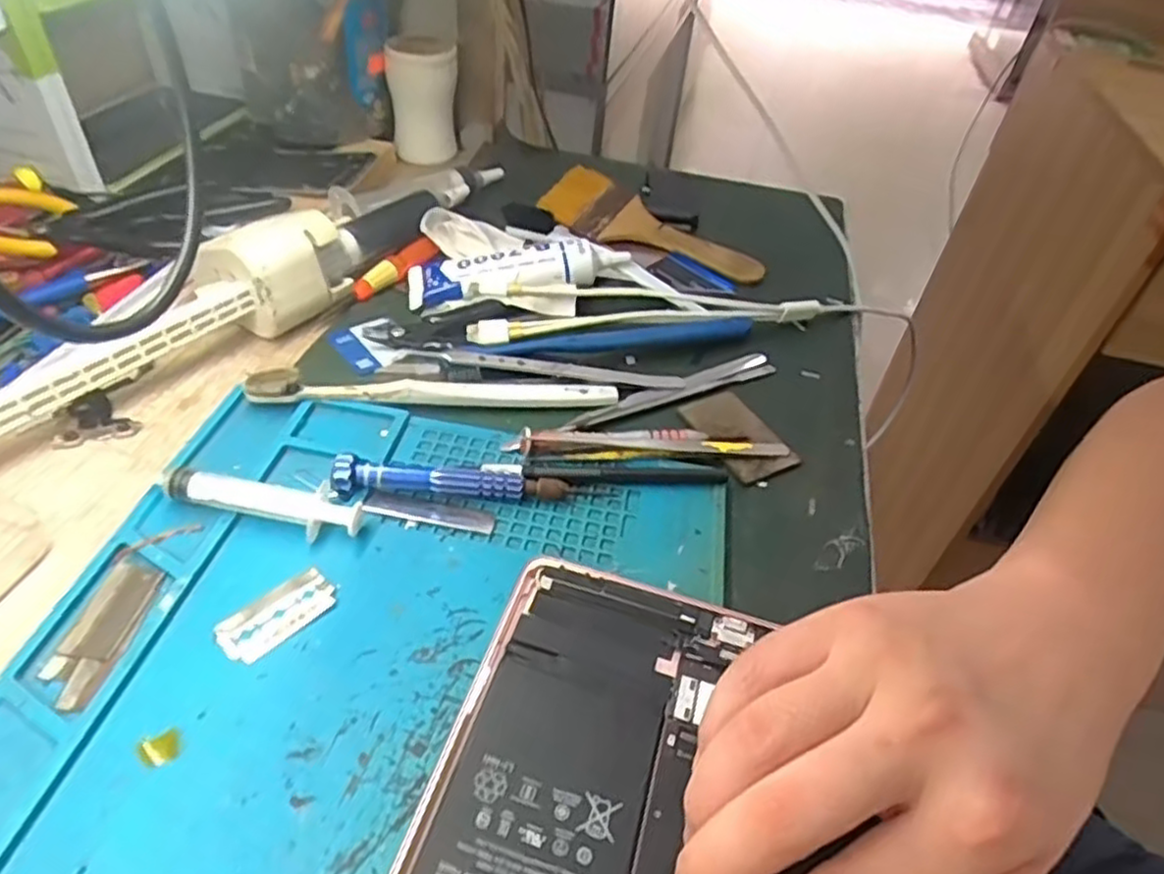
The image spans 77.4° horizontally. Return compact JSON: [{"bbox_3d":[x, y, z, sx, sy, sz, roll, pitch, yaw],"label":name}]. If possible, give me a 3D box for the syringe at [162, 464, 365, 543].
[{"bbox_3d":[-0.133,0.026,0.306,0.082,0.016,0.019,11,43,3],"label":"syringe"}]

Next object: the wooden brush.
[{"bbox_3d":[0.044,-0.147,0.508,0.167,0.016,0.059,34,49,26],"label":"wooden brush"}]

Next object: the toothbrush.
[{"bbox_3d":[-0.072,-0.023,0.367,0.180,0.014,0.017,0,43,-8],"label":"toothbrush"}]

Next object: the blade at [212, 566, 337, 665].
[{"bbox_3d":[-0.116,0.066,0.276,0.022,0.004,0.043,33,49,25],"label":"blade"}]

